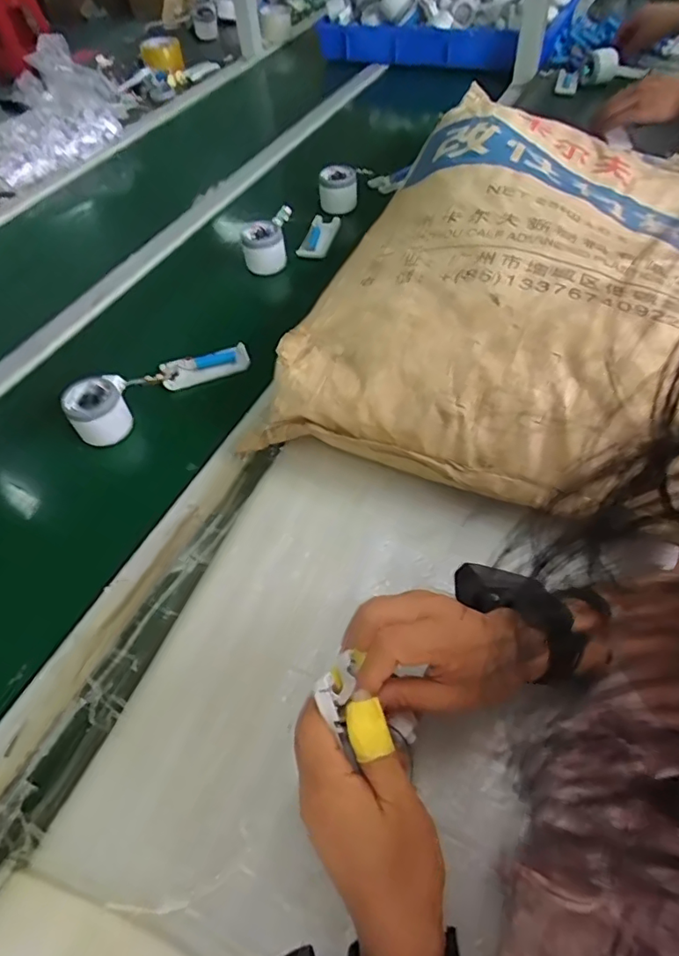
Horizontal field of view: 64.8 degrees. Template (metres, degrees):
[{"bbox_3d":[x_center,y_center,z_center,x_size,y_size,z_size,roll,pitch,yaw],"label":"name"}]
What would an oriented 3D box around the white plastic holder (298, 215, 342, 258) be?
[{"bbox_3d":[-0.030,-0.370,0.818,0.045,0.015,0.108,12,54,13],"label":"white plastic holder"}]

